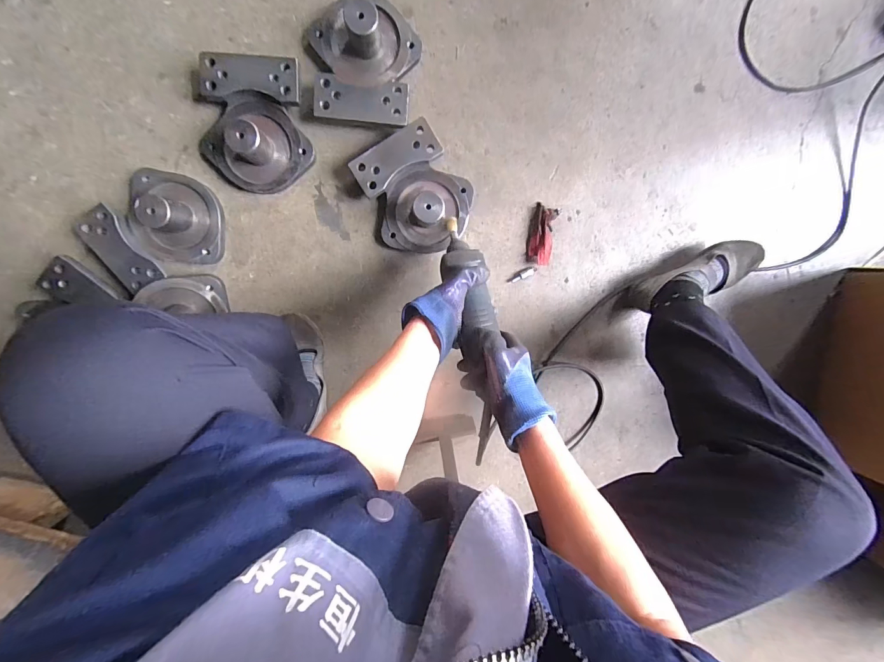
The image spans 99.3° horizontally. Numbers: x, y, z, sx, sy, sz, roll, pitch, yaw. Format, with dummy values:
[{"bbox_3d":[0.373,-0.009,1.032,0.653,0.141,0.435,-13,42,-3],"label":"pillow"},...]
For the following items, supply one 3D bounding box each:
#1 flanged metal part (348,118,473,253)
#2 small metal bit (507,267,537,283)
[{"bbox_3d":[-0.041,-0.226,0.620,0.170,0.079,0.191,-31,99,1],"label":"flanged metal part"},{"bbox_3d":[0.146,-0.101,0.681,0.055,0.007,0.014,-26,99,0],"label":"small metal bit"}]

